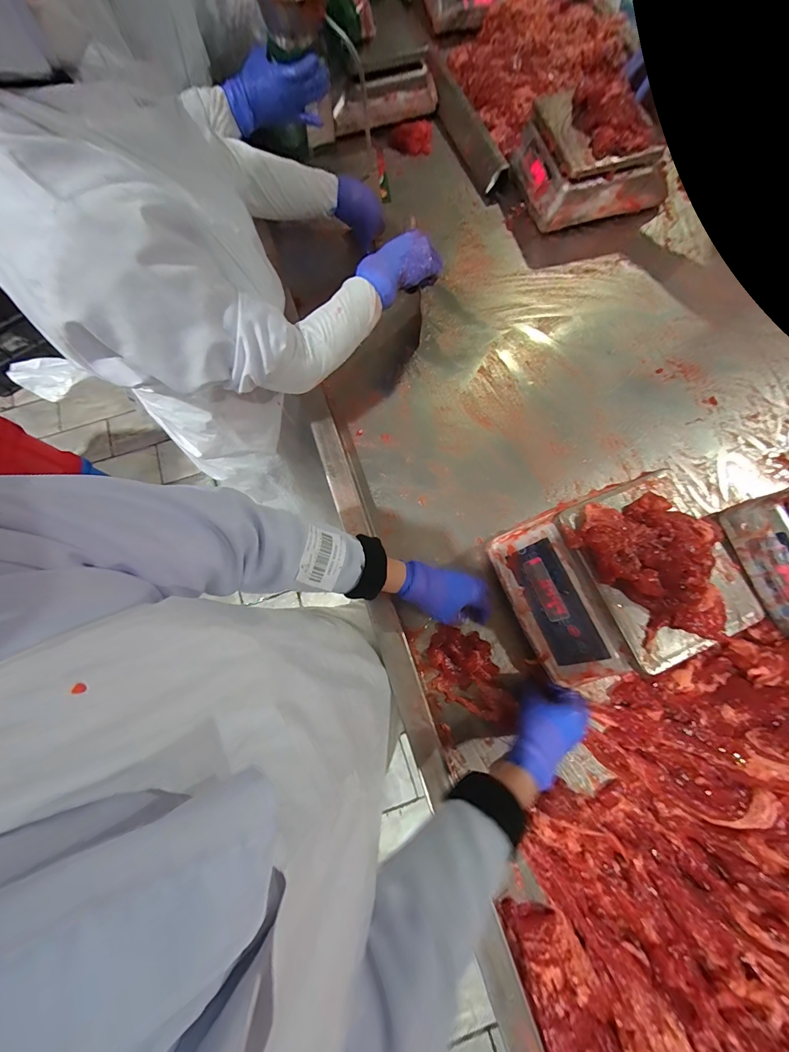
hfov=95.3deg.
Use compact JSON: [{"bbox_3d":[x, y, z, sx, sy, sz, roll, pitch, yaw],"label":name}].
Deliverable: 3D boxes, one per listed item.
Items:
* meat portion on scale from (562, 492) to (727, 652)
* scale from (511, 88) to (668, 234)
[{"bbox_3d":[0.310,0.042,0.414,0.151,0.038,0.171,-21,75,-4],"label":"meat portion on scale"},{"bbox_3d":[0.411,-0.764,0.747,0.266,0.107,0.215,-11,74,-1],"label":"scale"}]

